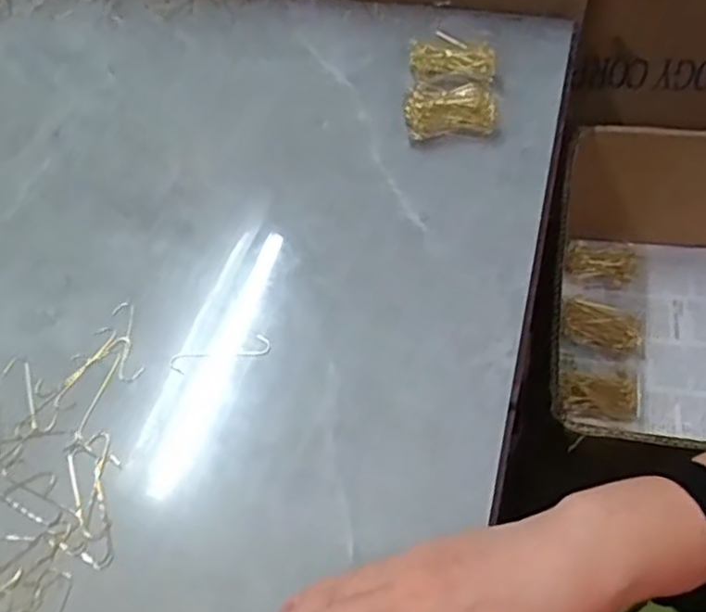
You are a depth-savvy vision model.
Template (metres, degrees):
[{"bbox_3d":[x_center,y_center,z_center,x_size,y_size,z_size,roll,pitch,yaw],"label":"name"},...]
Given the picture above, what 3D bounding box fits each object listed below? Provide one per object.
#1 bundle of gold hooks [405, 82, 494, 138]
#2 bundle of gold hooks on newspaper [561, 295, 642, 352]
[{"bbox_3d":[0.076,-0.159,0.564,0.071,0.021,0.054,-3,52,3],"label":"bundle of gold hooks"},{"bbox_3d":[0.239,0.015,0.681,0.073,0.009,0.051,19,56,19],"label":"bundle of gold hooks on newspaper"}]

